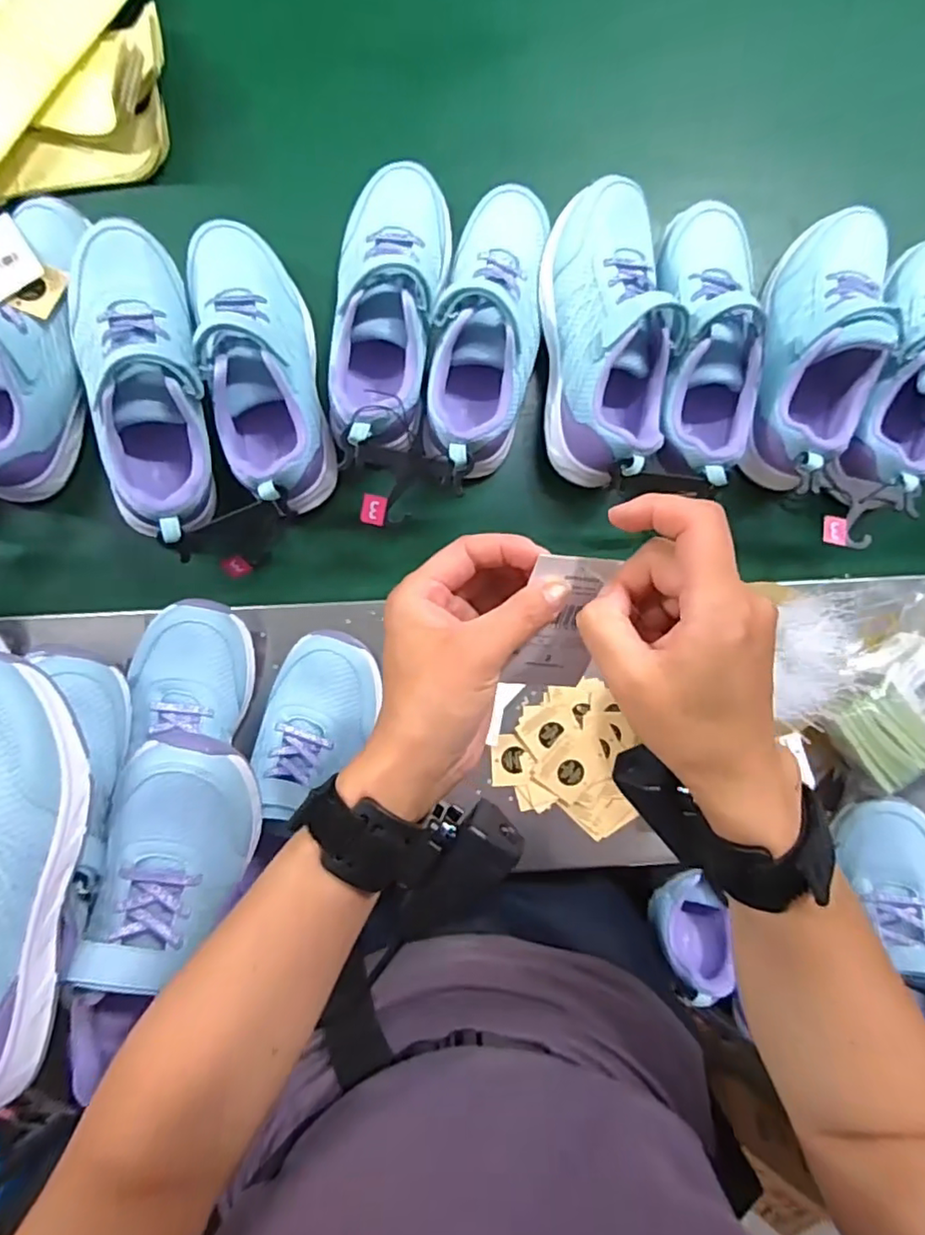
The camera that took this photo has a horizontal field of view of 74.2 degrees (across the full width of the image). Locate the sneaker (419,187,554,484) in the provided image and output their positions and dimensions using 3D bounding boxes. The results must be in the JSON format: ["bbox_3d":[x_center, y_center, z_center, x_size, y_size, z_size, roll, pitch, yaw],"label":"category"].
[{"bbox_3d":[0.022,-0.234,0.499,0.083,0.067,0.244,11,93,0],"label":"sneaker"}]

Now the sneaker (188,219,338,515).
[{"bbox_3d":[-0.162,-0.200,0.493,0.080,0.084,0.239,-13,93,2],"label":"sneaker"}]

